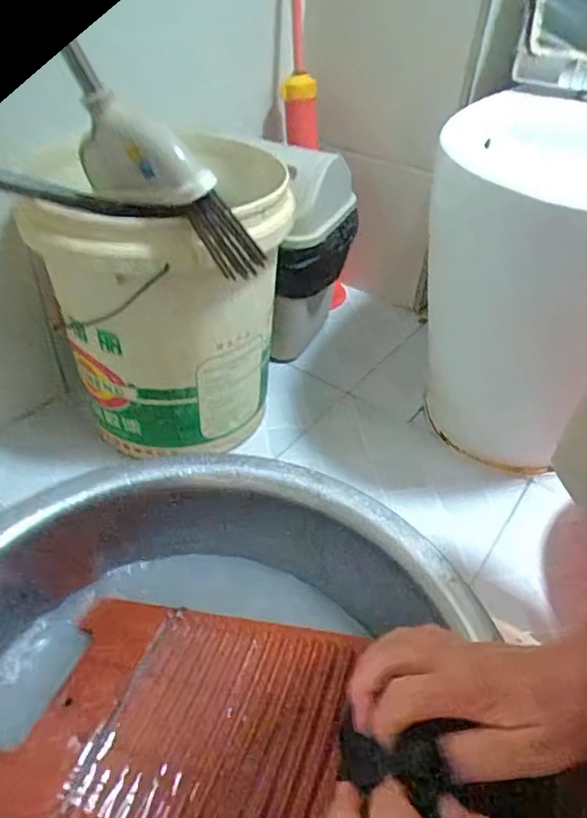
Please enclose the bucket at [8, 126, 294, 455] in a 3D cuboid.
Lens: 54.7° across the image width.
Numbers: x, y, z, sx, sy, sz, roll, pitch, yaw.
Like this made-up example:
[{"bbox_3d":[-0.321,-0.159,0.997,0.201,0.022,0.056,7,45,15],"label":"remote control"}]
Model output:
[{"bbox_3d":[-0.159,-0.138,0.748,0.275,0.342,0.275,3,41,-2],"label":"bucket"}]

